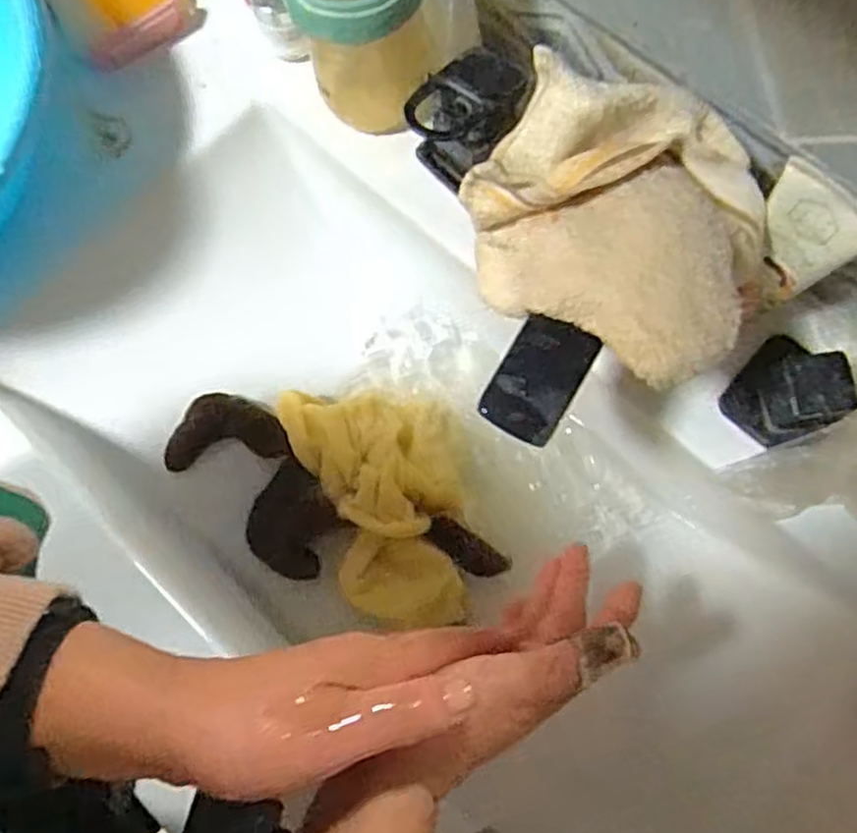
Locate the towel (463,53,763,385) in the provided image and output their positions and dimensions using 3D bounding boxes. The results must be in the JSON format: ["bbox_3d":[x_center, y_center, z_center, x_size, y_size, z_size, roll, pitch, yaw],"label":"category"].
[{"bbox_3d":[0.092,-0.094,0.350,0.143,0.071,0.131,40,80,11],"label":"towel"}]

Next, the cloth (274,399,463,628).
[{"bbox_3d":[-0.021,0.055,0.500,0.109,0.035,0.170,-21,75,-4],"label":"cloth"}]

